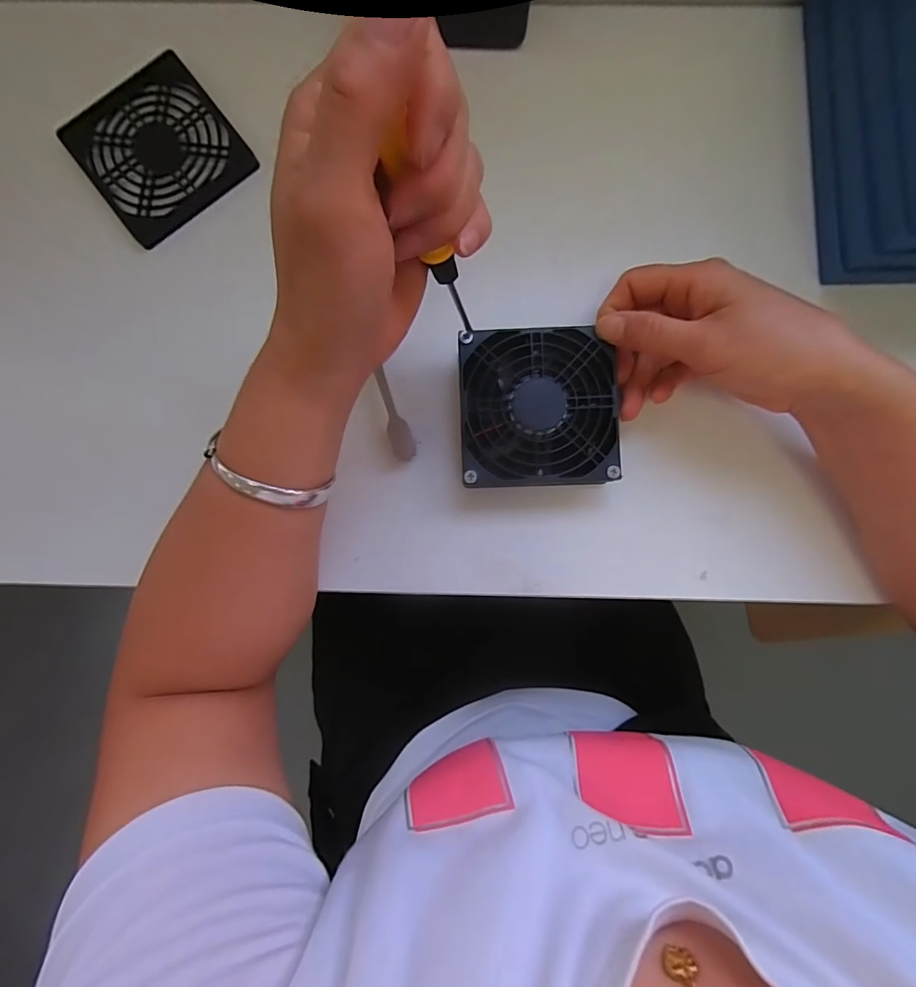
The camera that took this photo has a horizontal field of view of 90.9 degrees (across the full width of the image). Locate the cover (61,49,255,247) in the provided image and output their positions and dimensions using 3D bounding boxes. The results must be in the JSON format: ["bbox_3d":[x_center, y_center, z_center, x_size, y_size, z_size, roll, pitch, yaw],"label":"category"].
[{"bbox_3d":[-0.199,-0.229,0.299,0.095,0.012,0.104,-38,86,-2],"label":"cover"}]

